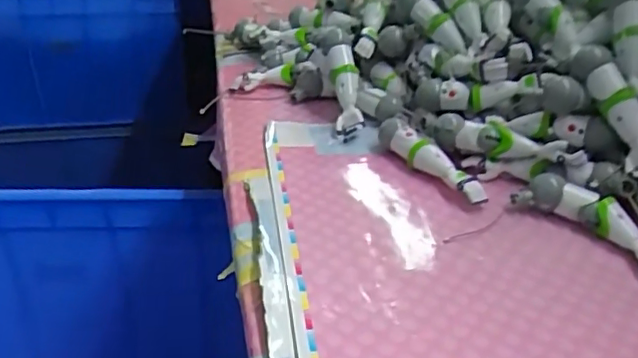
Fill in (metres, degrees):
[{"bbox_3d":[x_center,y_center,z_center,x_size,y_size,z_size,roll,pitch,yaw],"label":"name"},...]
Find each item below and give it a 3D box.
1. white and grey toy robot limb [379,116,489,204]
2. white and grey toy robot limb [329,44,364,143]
[{"bbox_3d":[0.111,-0.020,0.596,0.029,0.034,0.144,-19,39,-28],"label":"white and grey toy robot limb"},{"bbox_3d":[0.032,-0.103,0.687,0.032,0.039,0.125,-2,67,-6],"label":"white and grey toy robot limb"}]

